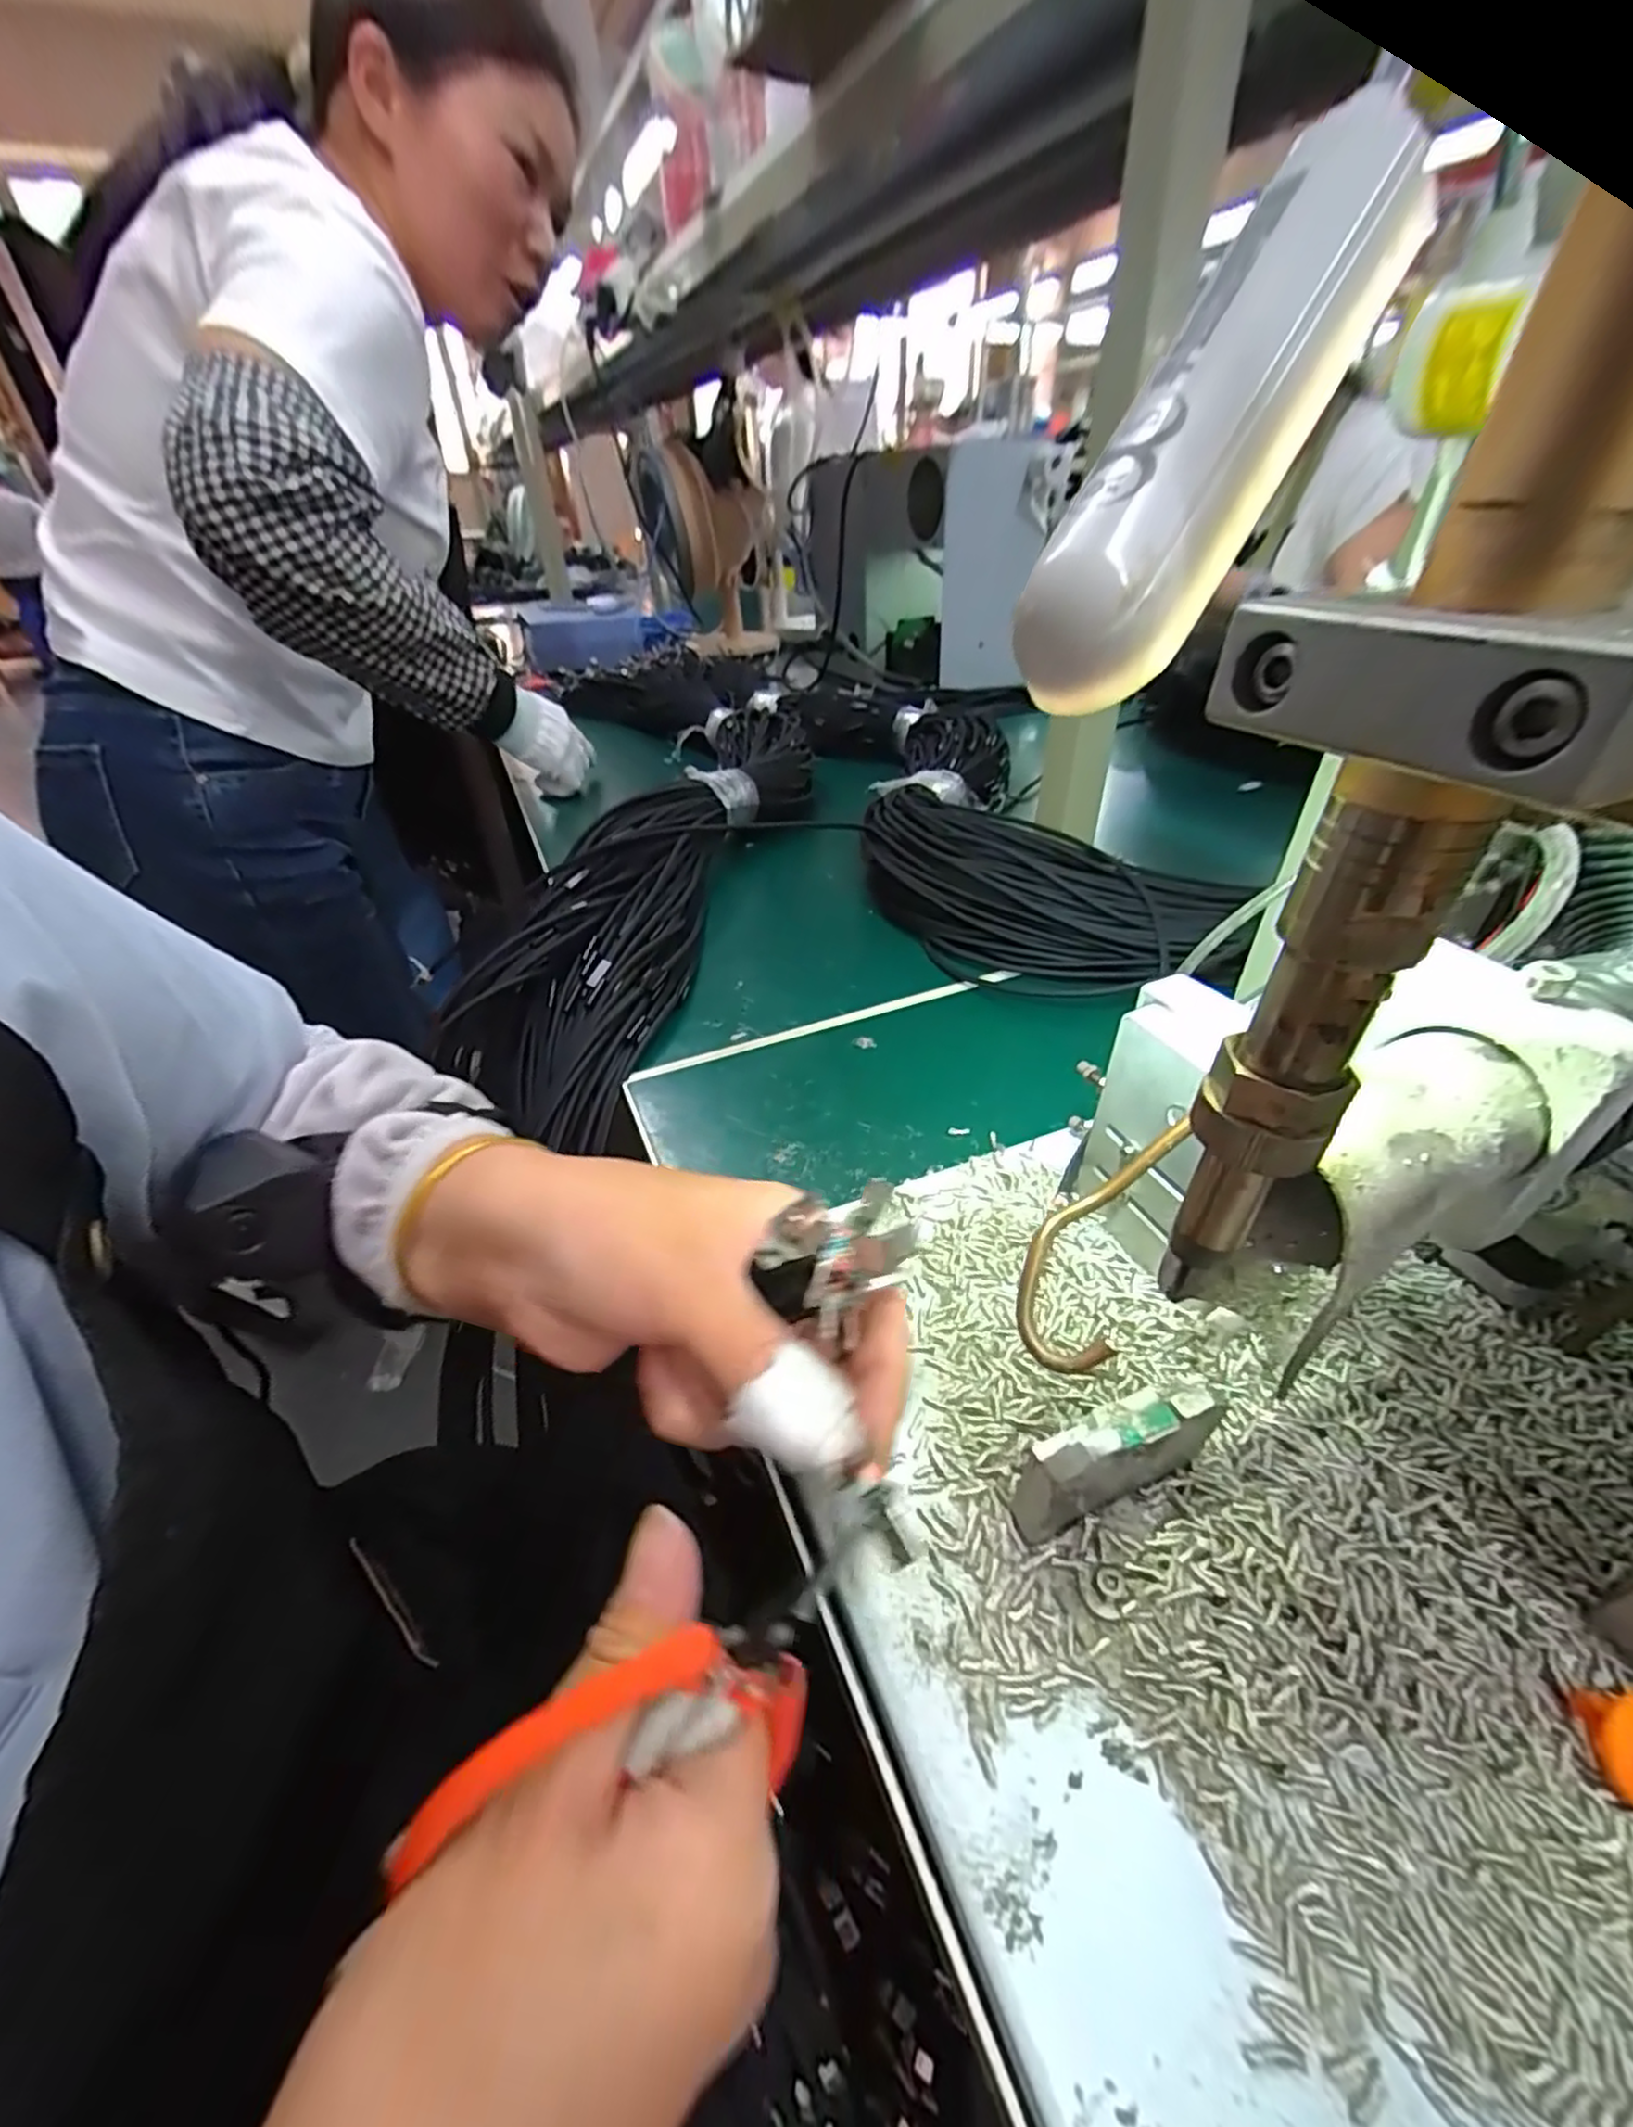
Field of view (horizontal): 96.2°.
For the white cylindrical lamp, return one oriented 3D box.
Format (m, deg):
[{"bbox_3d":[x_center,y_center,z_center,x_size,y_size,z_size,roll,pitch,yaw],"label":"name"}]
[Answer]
[{"bbox_3d":[0.054,-0.090,0.100,0.022,0.019,0.085,30,88,36],"label":"white cylindrical lamp"}]

